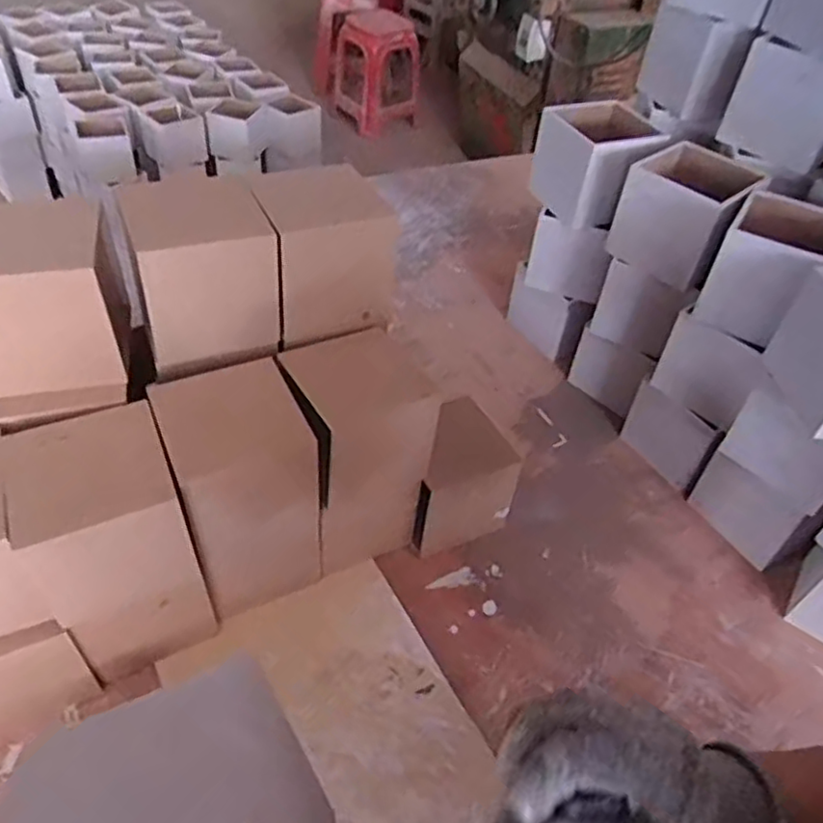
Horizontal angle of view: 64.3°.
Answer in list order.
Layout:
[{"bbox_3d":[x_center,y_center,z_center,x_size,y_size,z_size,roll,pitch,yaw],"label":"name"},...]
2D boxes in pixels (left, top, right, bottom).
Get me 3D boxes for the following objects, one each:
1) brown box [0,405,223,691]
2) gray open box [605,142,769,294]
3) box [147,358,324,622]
[{"bbox_3d":[-0.245,0.118,0.555,0.109,0.218,0.112,-17,49,-22],"label":"brown box"},{"bbox_3d":[0.312,-0.230,0.751,0.128,0.102,0.144,31,49,25],"label":"gray open box"},{"bbox_3d":[-0.152,0.075,0.600,0.111,0.222,0.119,-17,49,-23],"label":"box"}]

